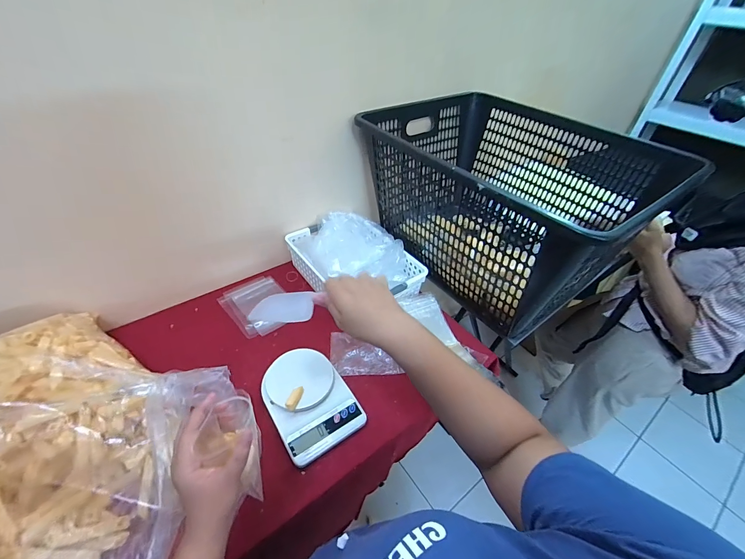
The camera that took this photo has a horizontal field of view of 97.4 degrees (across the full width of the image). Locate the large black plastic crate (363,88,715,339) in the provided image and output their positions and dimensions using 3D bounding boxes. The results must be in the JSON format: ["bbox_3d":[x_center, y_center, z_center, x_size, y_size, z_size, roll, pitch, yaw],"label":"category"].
[{"bbox_3d":[0.270,-0.183,0.749,0.428,0.287,0.550,-24,50,-26],"label":"large black plastic crate"}]

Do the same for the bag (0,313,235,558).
[{"bbox_3d":[-0.364,0.211,0.411,0.403,0.148,0.284,15,44,12],"label":"bag"}]

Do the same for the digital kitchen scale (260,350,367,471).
[{"bbox_3d":[-0.105,0.196,0.549,0.132,0.030,0.175,-24,49,-26],"label":"digital kitchen scale"}]

